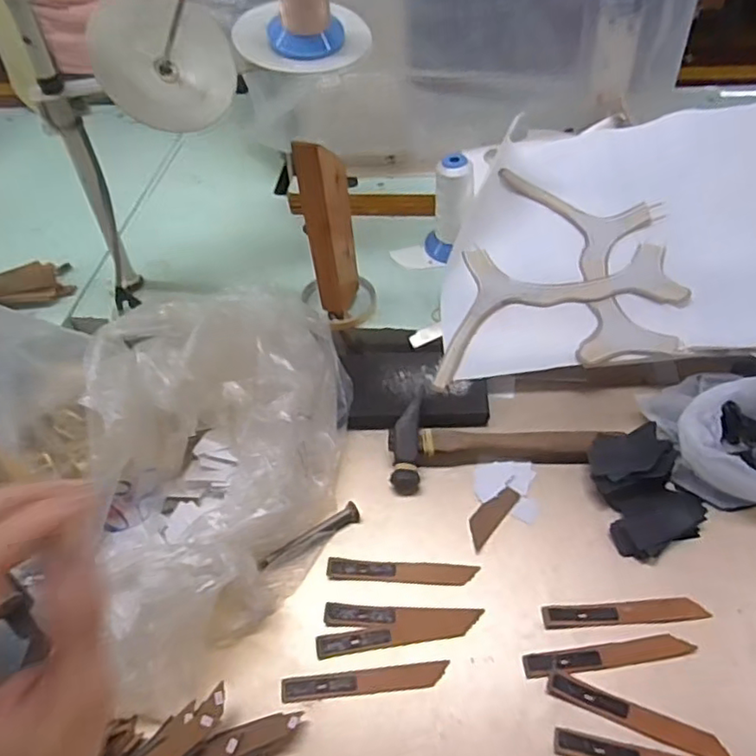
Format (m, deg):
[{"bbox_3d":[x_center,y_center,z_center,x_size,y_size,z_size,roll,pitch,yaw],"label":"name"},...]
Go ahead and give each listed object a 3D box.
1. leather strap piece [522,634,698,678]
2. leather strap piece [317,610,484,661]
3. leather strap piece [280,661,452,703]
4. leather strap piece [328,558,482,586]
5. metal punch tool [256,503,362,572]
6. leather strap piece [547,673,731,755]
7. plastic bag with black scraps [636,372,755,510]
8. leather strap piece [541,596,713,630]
[{"bbox_3d":[0.175,0.210,0.461,0.127,0.004,0.017,-8,51,-2],"label":"leather strap piece"},{"bbox_3d":[0.017,0.201,0.479,0.129,0.004,0.018,-9,51,-2],"label":"leather strap piece"},{"bbox_3d":[-0.010,0.230,0.460,0.124,0.004,0.016,-6,51,0],"label":"leather strap piece"},{"bbox_3d":[0.020,0.163,0.510,0.123,0.004,0.017,1,51,5],"label":"leather strap piece"},{"bbox_3d":[-0.060,0.140,0.532,0.097,0.013,0.014,-28,54,-17],"label":"metal punch tool"},{"bbox_3d":[0.182,0.239,0.427,0.120,0.004,0.018,15,54,17],"label":"leather strap piece"},{"bbox_3d":[0.314,0.045,0.536,0.135,0.058,0.128,7,52,11],"label":"plastic bag with black scraps"},{"bbox_3d":[0.192,0.184,0.475,0.123,0.004,0.017,-4,51,2],"label":"leather strap piece"}]

